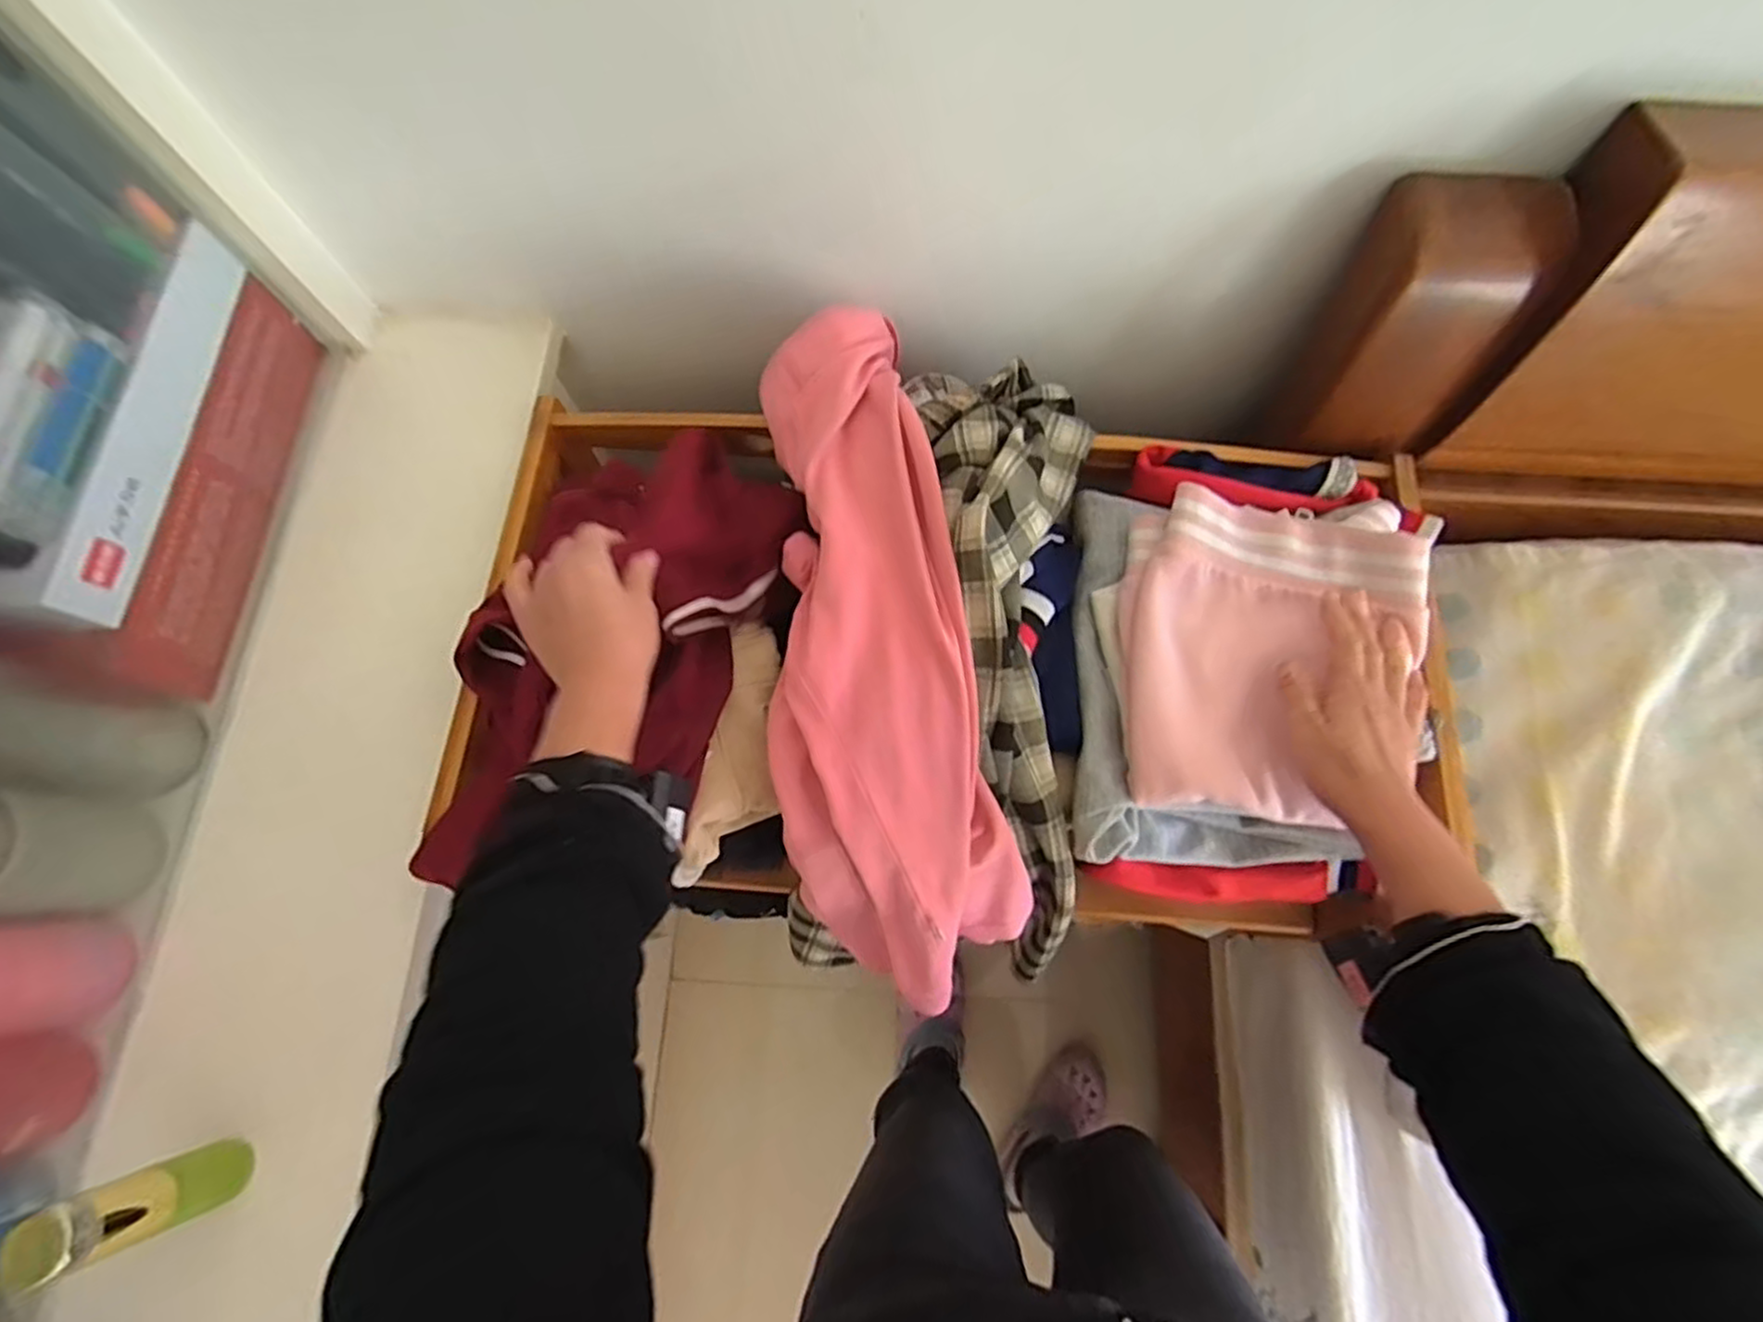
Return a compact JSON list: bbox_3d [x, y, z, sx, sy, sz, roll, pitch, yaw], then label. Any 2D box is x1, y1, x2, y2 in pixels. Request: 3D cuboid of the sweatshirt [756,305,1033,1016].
[{"bbox_3d":[-0.003,0.000,0.500,0.141,0.114,0.474,-7,93,-2],"label":"sweatshirt"}]

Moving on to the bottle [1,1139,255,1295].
[{"bbox_3d":[-0.386,0.285,0.389,0.032,0.106,0.033,-20,75,-6],"label":"bottle"}]

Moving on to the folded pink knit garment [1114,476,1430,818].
[{"bbox_3d":[0.252,-0.005,0.487,0.179,0.035,0.207,6,82,3],"label":"folded pink knit garment"}]

